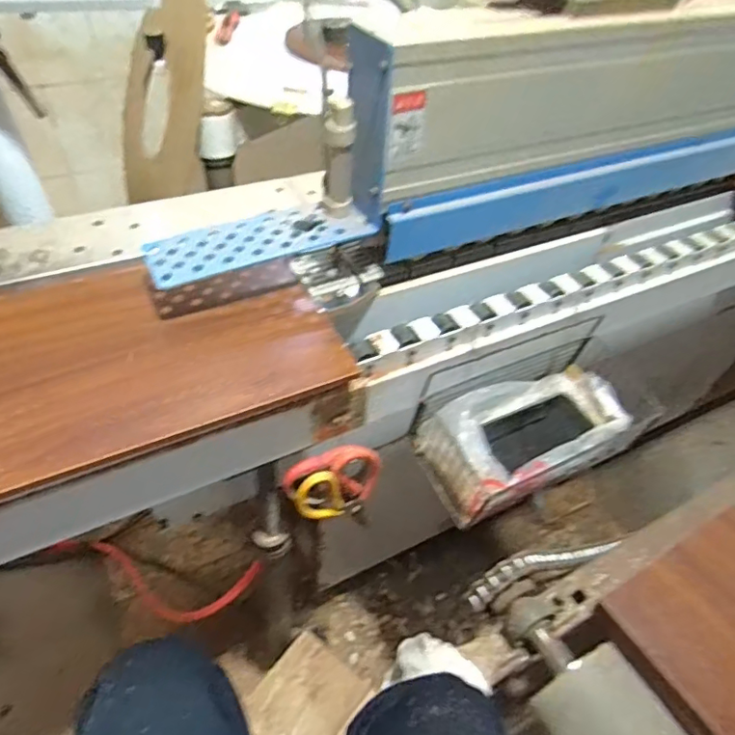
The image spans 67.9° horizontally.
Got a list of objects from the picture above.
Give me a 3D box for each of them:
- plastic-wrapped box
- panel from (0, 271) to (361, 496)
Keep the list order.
[{"bbox_3d":[0.196,0.071,0.650,0.257,0.081,0.130,-20,52,-23],"label":"plastic-wrapped box"},{"bbox_3d":[-0.224,-0.013,0.507,0.382,0.021,0.222,-19,51,-22],"label":"panel"}]

